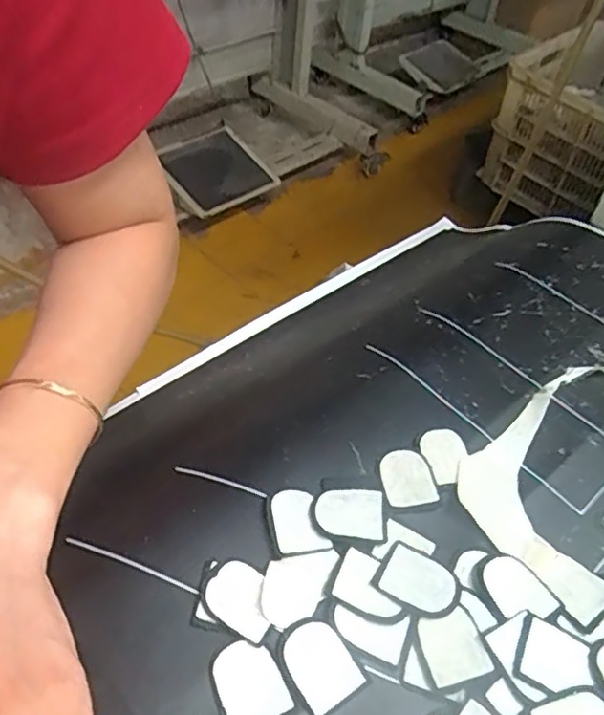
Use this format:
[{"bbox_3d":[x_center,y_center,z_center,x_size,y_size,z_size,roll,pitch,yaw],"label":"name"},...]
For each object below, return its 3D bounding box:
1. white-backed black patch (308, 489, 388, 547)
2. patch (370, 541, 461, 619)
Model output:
[{"bbox_3d":[0.021,0.072,0.283,0.033,0.004,0.025,5,48,-3],"label":"white-backed black patch"},{"bbox_3d":[0.050,0.096,0.265,0.034,0.004,0.026,30,52,19],"label":"patch"}]

